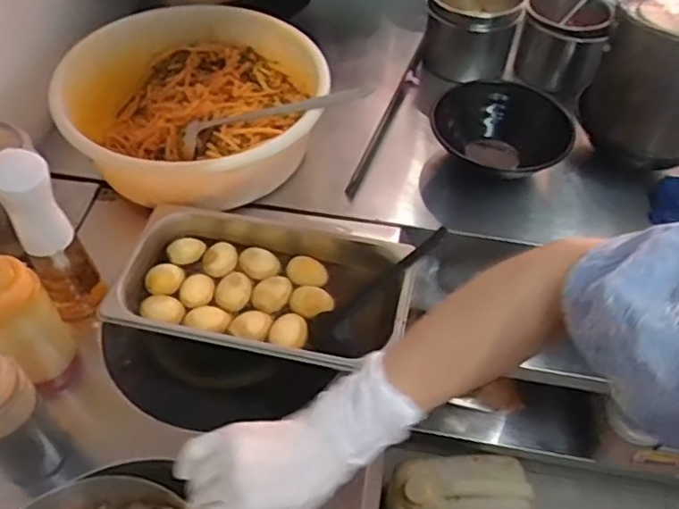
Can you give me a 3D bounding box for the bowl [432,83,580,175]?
[{"bbox_3d":[0.227,-0.161,0.899,0.200,0.068,0.178,13,52,8],"label":"bowl"}]

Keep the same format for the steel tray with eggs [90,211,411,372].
[{"bbox_3d":[-0.083,0.044,0.745,0.322,0.077,0.194,11,52,6],"label":"steel tray with eggs"}]

